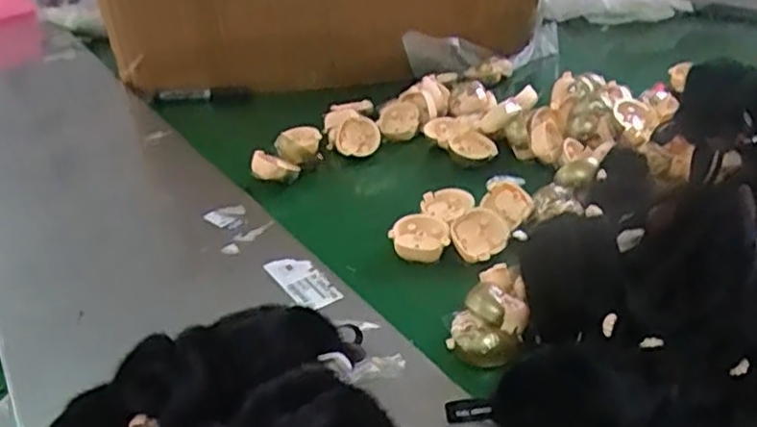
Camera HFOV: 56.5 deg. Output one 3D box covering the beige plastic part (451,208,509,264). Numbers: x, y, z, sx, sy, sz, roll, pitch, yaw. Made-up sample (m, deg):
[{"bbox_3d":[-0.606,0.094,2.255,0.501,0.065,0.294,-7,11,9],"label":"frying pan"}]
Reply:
[{"bbox_3d":[0.088,0.021,0.609,0.048,0.023,0.049,-25,56,-10],"label":"beige plastic part"}]

